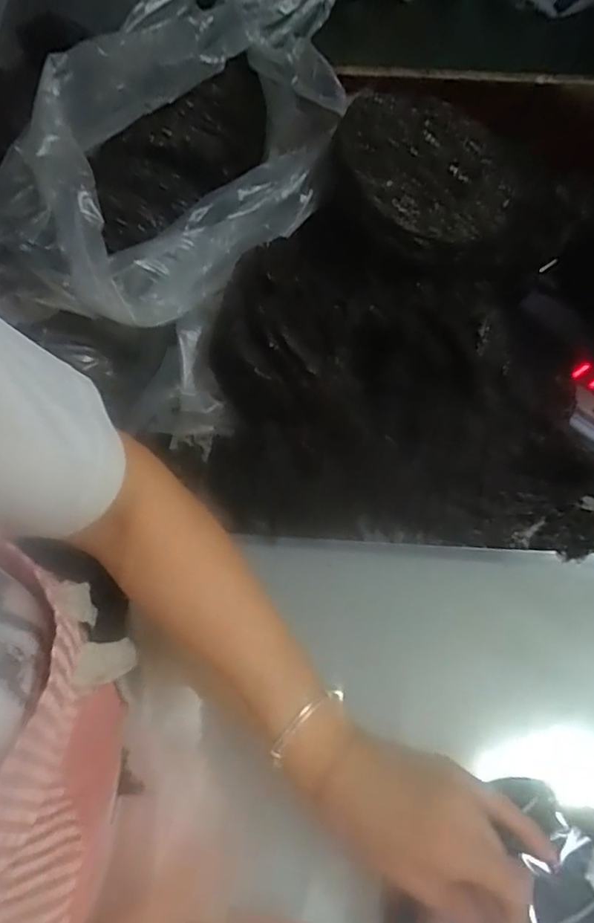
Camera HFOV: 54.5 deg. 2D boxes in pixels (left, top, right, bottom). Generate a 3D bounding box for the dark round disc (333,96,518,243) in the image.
[{"bbox_3d":[0.143,-0.328,0.637,0.192,0.037,0.207,4,68,-10],"label":"dark round disc"}]

